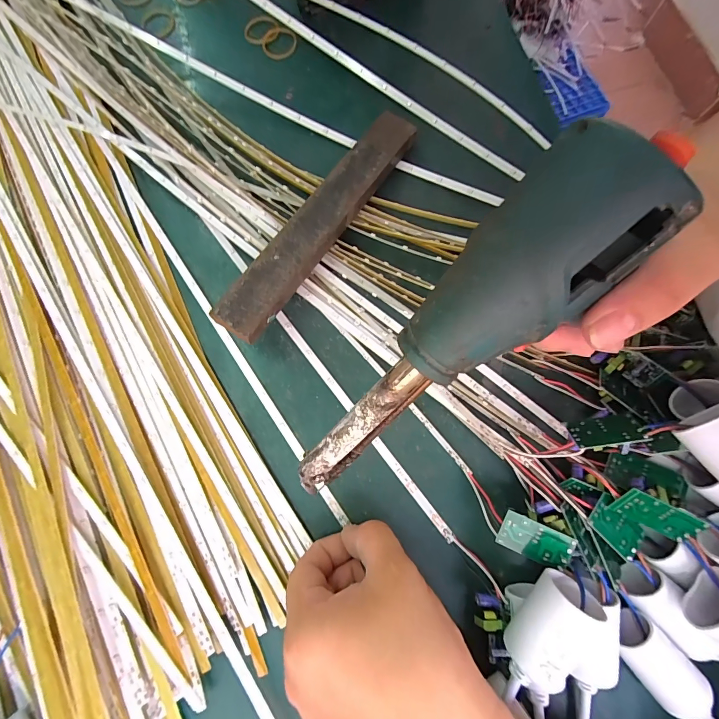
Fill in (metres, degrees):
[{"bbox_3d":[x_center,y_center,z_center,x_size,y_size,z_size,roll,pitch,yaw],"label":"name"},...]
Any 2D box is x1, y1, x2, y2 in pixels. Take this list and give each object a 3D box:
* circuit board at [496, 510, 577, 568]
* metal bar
[{"bbox_3d":[0.094,0.097,0.192,0.035,0.004,0.020,20,99,18],"label":"circuit board"},{"bbox_3d":[-0.023,-0.100,0.247,0.032,0.008,0.207,33,73,3],"label":"metal bar"}]

